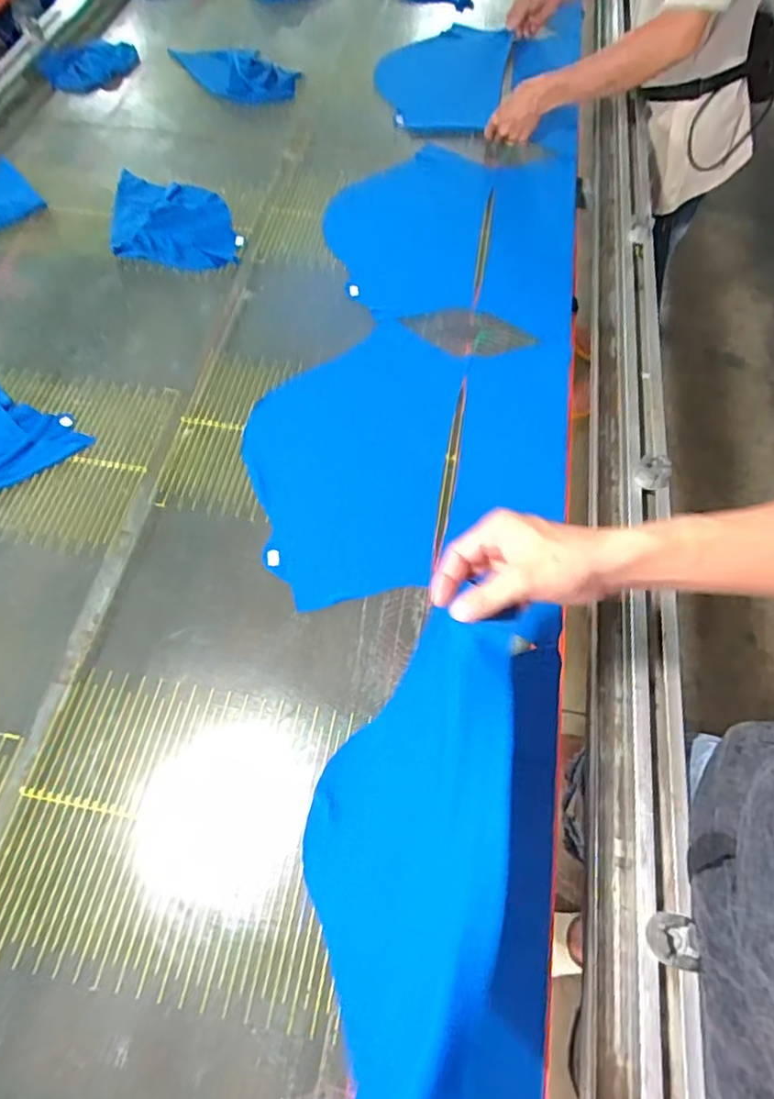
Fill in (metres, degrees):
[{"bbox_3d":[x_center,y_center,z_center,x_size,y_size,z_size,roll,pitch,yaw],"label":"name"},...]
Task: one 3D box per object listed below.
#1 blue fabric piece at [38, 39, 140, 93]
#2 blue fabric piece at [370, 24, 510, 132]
[{"bbox_3d":[-0.679,-1.106,1.320,0.194,0.014,0.216,41,70,18],"label":"blue fabric piece"},{"bbox_3d":[0.128,-1.102,1.377,0.308,0.188,0.065,-6,49,-6],"label":"blue fabric piece"}]

